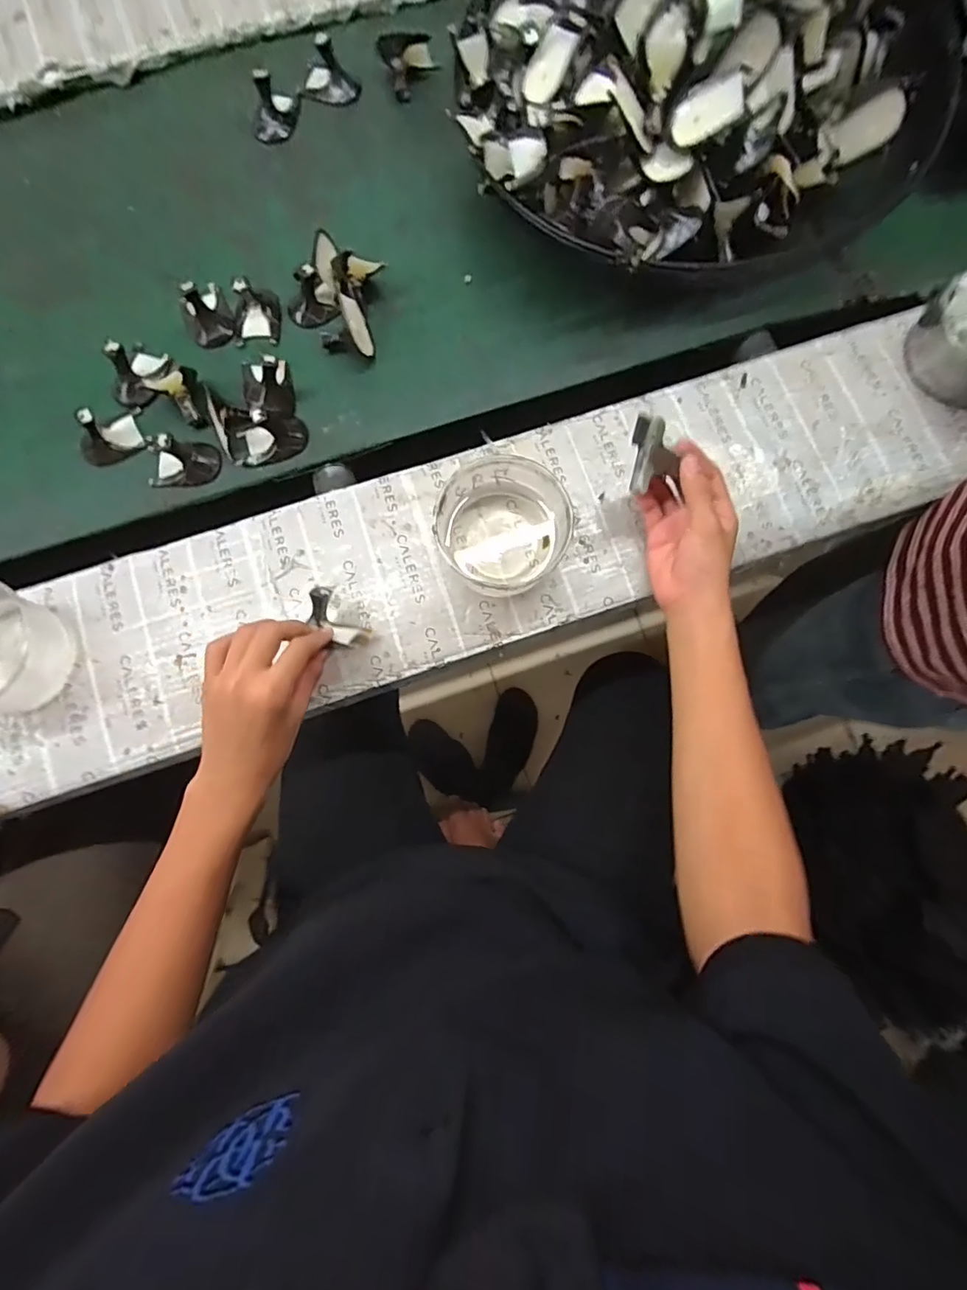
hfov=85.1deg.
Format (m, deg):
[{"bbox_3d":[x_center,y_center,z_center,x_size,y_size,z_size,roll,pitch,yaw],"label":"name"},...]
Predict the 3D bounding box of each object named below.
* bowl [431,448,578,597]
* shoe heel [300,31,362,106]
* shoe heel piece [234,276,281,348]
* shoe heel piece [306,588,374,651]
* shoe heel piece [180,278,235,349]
[{"bbox_3d":[0.017,-0.105,0.483,0.109,0.078,0.109,0,79,0],"label":"bowl"},{"bbox_3d":[-0.180,-0.665,0.607,0.068,0.043,0.045,19,80,3],"label":"shoe heel"},{"bbox_3d":[-0.243,-0.352,0.547,0.051,0.040,0.059,0,79,0],"label":"shoe heel piece"},{"bbox_3d":[-0.128,-0.021,0.460,0.030,0.023,0.064,-44,105,-8],"label":"shoe heel piece"},{"bbox_3d":[-0.297,-0.357,0.551,0.050,0.042,0.068,-29,81,-6],"label":"shoe heel piece"}]

